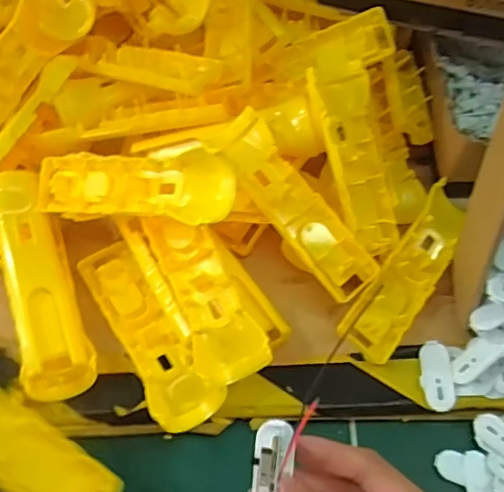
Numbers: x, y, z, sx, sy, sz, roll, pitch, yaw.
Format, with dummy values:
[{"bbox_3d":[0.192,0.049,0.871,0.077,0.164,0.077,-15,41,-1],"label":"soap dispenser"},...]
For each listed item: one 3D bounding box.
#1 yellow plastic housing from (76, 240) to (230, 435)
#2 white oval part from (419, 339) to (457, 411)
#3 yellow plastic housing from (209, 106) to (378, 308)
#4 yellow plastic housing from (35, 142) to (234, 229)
[{"bbox_3d":[-0.081,0.060,0.430,0.047,0.027,0.162,-31,61,-16],"label":"yellow plastic housing"},{"bbox_3d":[0.132,0.092,0.413,0.021,0.004,0.050,-7,56,16],"label":"white oval part"},{"bbox_3d":[0.031,-0.032,0.442,0.041,0.020,0.163,-35,79,-15],"label":"yellow plastic housing"},{"bbox_3d":[-0.090,-0.043,0.416,0.162,0.018,0.046,2,90,23],"label":"yellow plastic housing"}]

